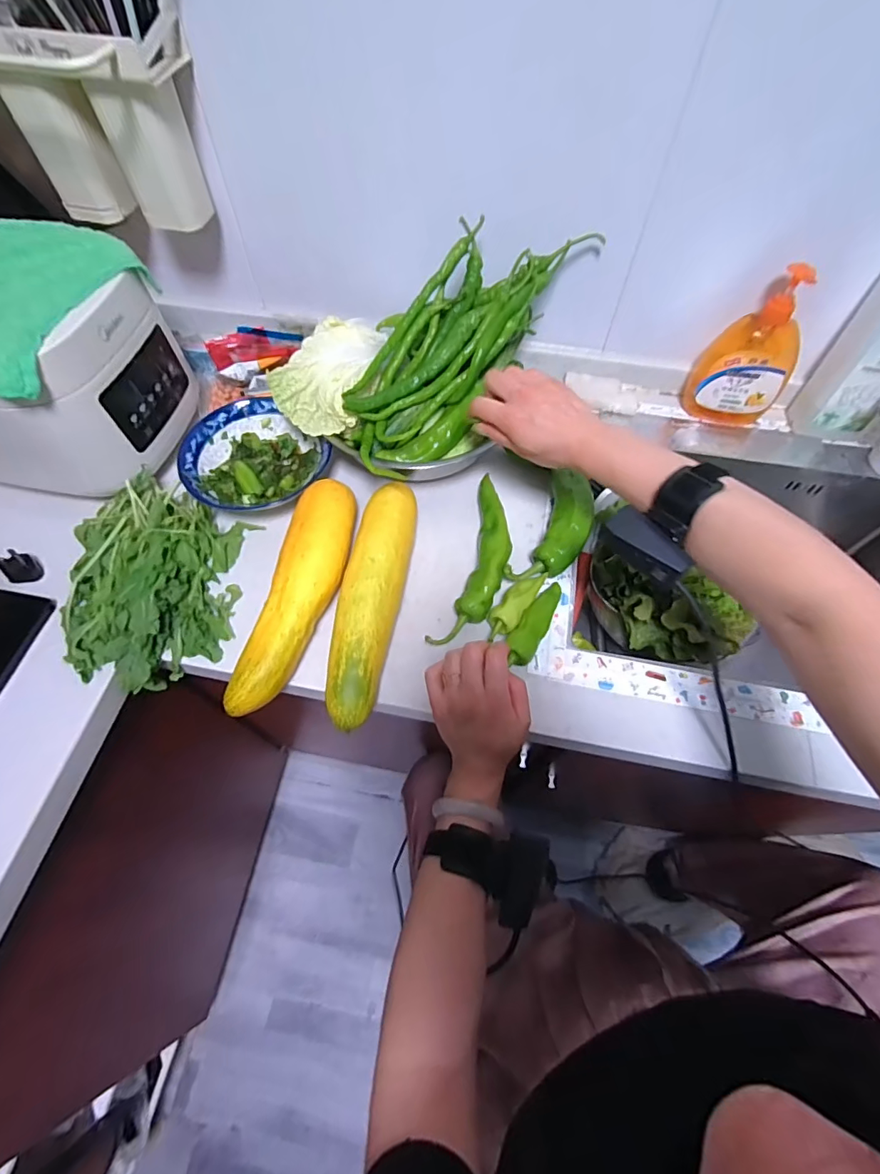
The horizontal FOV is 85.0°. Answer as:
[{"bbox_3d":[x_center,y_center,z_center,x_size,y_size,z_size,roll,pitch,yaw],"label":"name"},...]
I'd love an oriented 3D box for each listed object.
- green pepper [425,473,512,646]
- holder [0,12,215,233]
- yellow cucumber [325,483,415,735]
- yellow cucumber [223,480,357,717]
[{"bbox_3d":[0.047,-0.033,0.538,0.056,0.038,0.222,15,62,8],"label":"green pepper"},{"bbox_3d":[-0.356,-0.476,0.504,0.196,0.153,0.086,1,61,0],"label":"holder"},{"bbox_3d":[-0.071,0.011,0.497,0.057,0.064,0.260,9,61,4],"label":"yellow cucumber"},{"bbox_3d":[-0.140,0.002,0.486,0.066,0.052,0.248,11,62,5],"label":"yellow cucumber"}]

